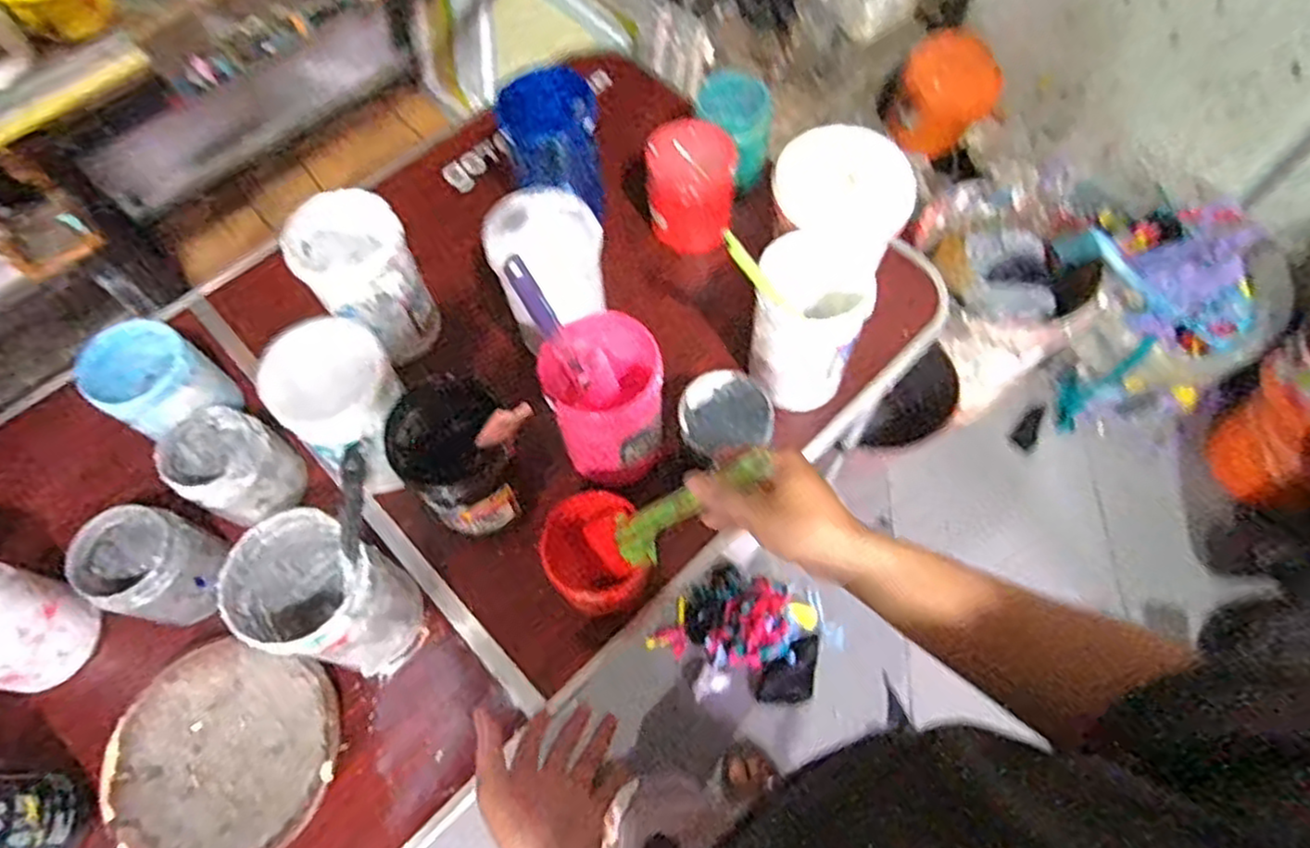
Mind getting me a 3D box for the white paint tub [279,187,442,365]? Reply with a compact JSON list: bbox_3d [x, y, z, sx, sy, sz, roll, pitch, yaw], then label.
[{"bbox_3d":[-0.266,-0.132,0.666,0.094,0.121,0.112,-33,68,-14],"label":"white paint tub"}]

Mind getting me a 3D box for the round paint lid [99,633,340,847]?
[{"bbox_3d":[-0.332,0.259,0.556,0.168,0.029,0.160,-1,62,2],"label":"round paint lid"}]

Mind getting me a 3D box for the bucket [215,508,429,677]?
[{"bbox_3d":[-0.250,0.134,0.551,0.104,0.136,0.093,26,68,13],"label":"bucket"}]

